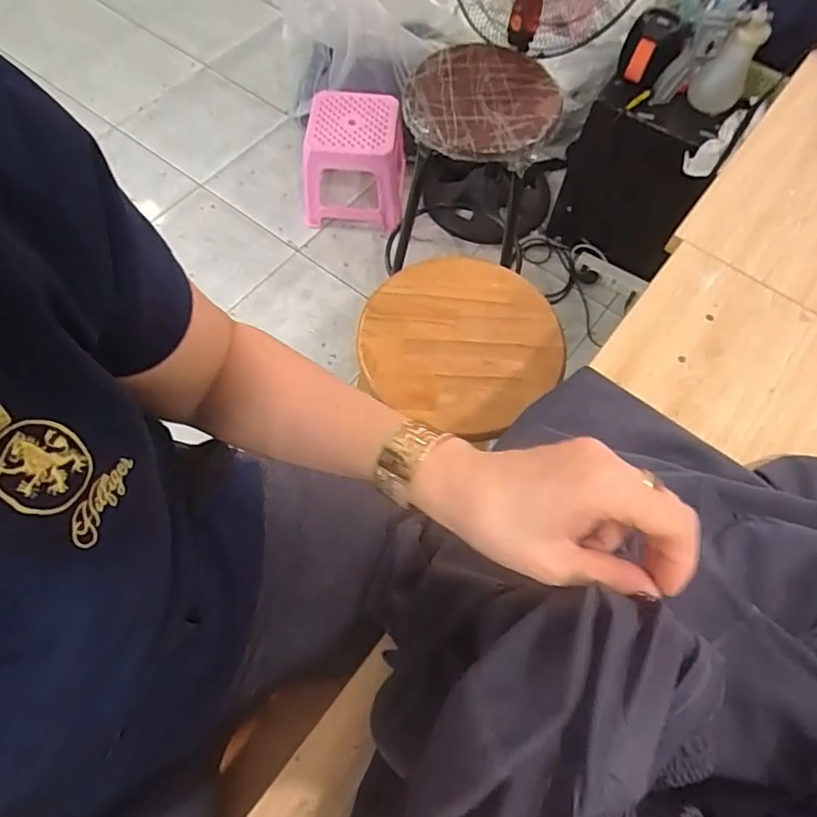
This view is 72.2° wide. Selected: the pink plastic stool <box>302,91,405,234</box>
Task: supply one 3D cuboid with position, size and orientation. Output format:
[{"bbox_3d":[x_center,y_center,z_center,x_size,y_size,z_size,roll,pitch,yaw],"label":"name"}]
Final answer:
[{"bbox_3d":[-0.152,-0.685,1.584,0.276,0.265,0.239,7,64,2],"label":"pink plastic stool"}]

